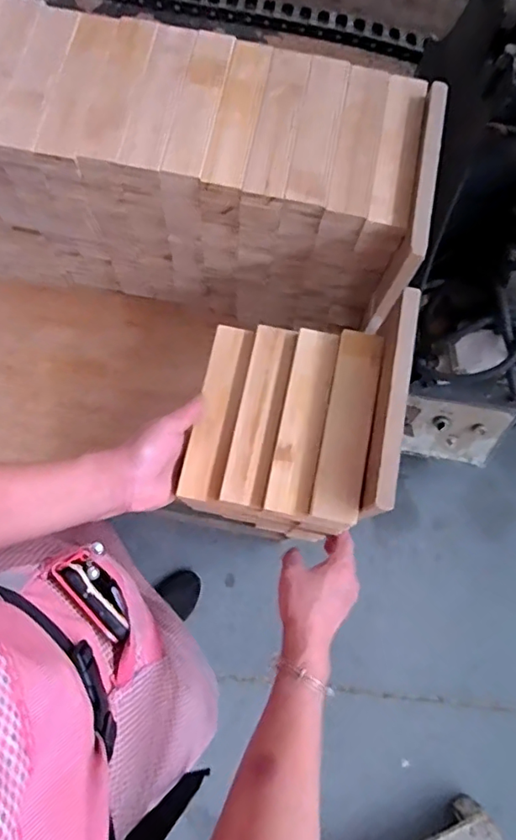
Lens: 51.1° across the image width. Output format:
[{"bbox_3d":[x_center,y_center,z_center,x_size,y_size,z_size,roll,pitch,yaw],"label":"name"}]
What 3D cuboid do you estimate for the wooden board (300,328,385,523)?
[{"bbox_3d":[0.084,0.006,0.501,0.044,0.017,0.185,14,75,1],"label":"wooden board"}]

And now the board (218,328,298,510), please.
[{"bbox_3d":[0.001,-0.007,0.527,0.044,0.019,0.179,12,75,1],"label":"board"}]

